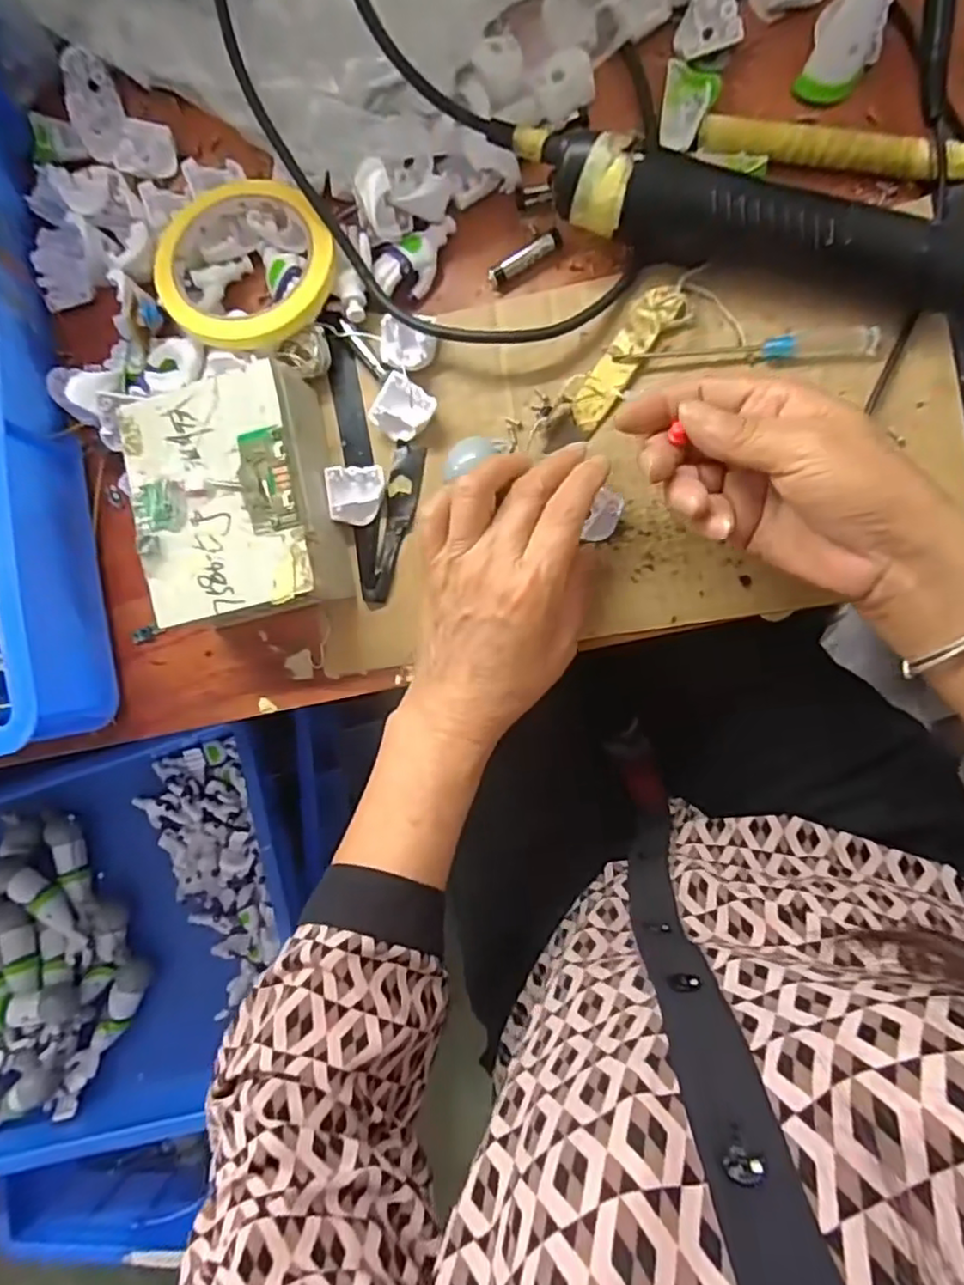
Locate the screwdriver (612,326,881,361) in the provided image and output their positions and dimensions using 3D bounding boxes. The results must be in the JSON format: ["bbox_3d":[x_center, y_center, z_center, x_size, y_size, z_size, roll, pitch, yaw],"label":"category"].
[{"bbox_3d":[0.134,-0.152,0.343,0.125,0.010,0.014,2,89,10],"label":"screwdriver"}]

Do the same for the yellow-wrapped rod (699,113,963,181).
[{"bbox_3d":[0.175,-0.243,0.331,0.132,0.009,0.015,15,91,10],"label":"yellow-wrapped rod"}]

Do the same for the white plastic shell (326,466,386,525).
[{"bbox_3d":[-0.069,-0.082,0.375,0.030,0.016,0.030,-6,88,9],"label":"white plastic shell"}]

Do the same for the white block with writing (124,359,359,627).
[{"bbox_3d":[-0.131,-0.075,0.367,0.097,0.055,0.122,-10,87,9],"label":"white block with writing"}]

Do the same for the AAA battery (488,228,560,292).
[{"bbox_3d":[0.024,-0.209,0.366,0.043,0.008,0.011,-32,84,7],"label":"AAA battery"}]

